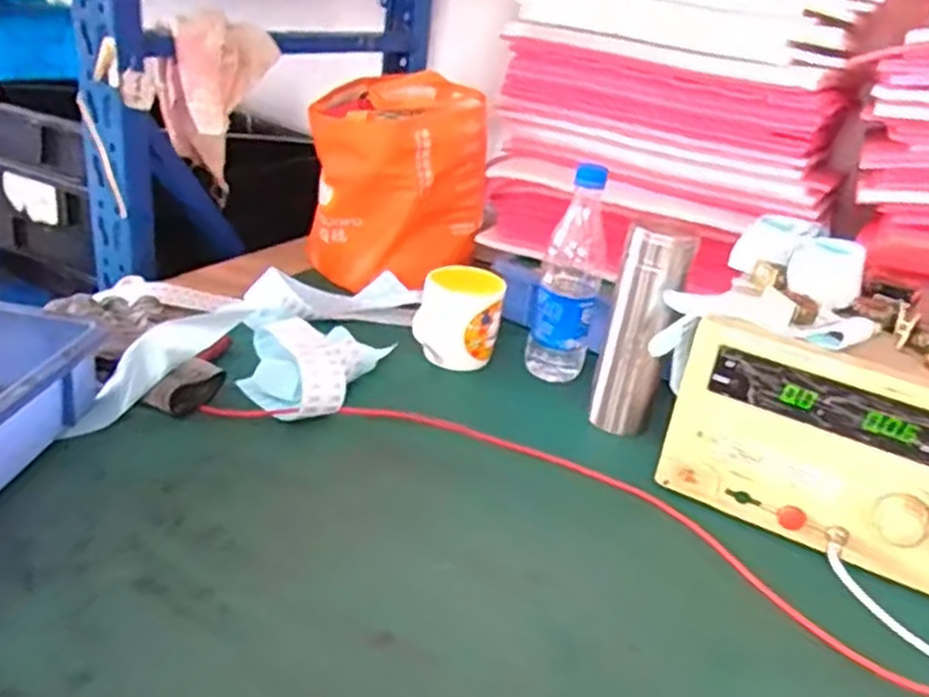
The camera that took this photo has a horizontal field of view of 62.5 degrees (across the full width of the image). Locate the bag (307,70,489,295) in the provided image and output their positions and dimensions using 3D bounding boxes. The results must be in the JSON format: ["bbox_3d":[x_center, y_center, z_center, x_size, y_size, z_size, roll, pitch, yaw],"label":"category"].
[{"bbox_3d":[-0.084,-0.213,0.991,0.216,0.224,0.208,7,27,-3],"label":"bag"}]

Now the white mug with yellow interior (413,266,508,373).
[{"bbox_3d":[-0.005,-0.031,0.816,0.084,0.100,0.072,11,27,6],"label":"white mug with yellow interior"}]

